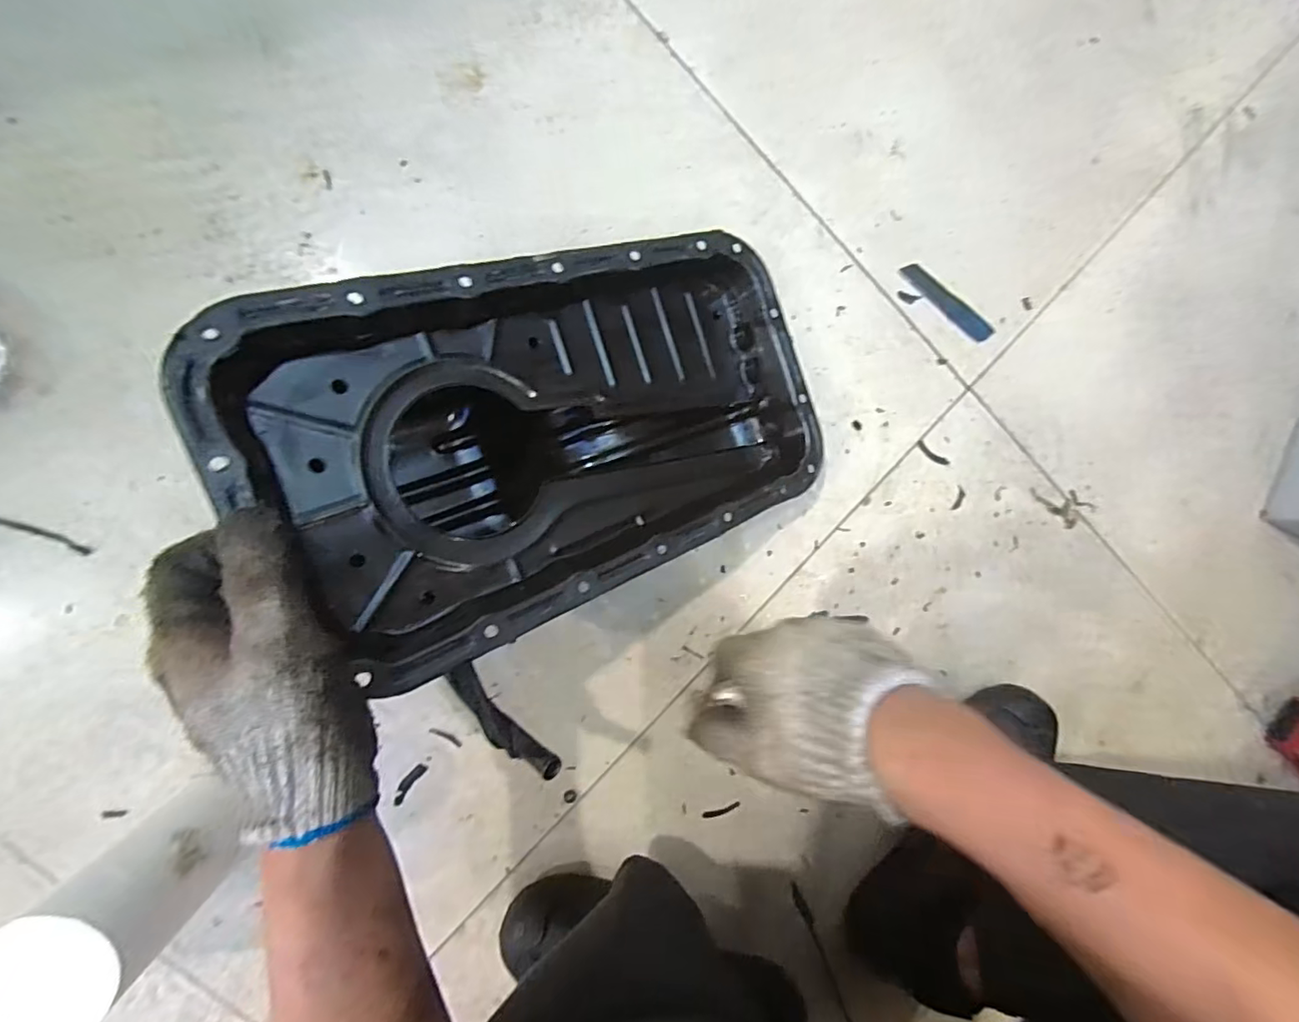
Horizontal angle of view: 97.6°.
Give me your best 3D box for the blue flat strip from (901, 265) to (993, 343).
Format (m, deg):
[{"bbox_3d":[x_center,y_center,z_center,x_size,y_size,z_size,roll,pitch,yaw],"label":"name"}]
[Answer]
[{"bbox_3d":[0.264,-0.184,0.503,0.098,0.004,0.021,39,88,-7],"label":"blue flat strip"}]

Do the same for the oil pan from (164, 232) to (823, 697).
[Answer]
[{"bbox_3d":[-0.070,-0.054,0.407,0.372,0.125,0.202,-23,98,-30],"label":"oil pan"}]

